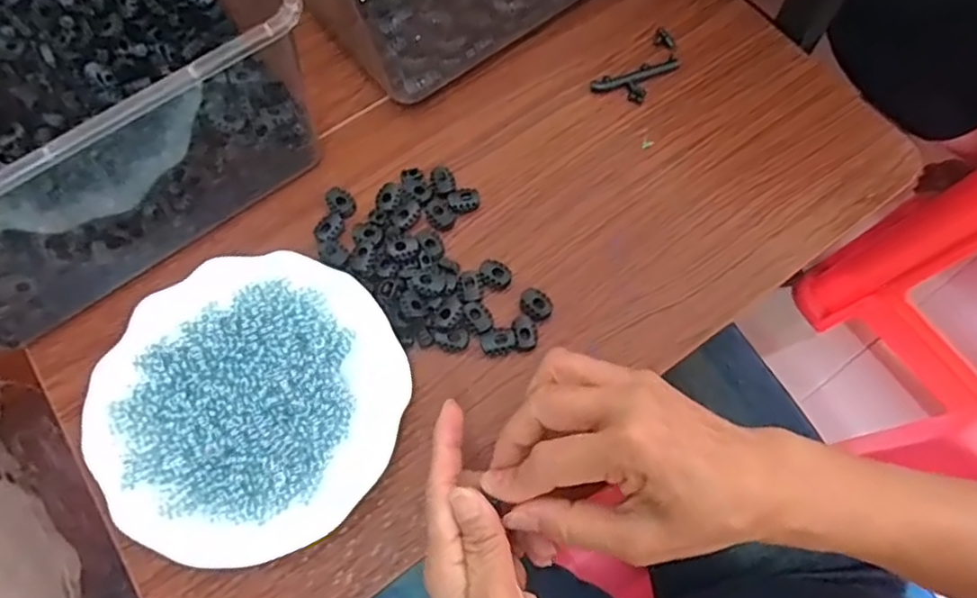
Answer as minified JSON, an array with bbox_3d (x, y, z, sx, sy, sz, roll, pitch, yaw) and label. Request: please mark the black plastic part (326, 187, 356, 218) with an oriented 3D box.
[{"bbox_3d":[-0.105,-0.069,0.454,0.017,0.004,0.027,-34,72,-11],"label":"black plastic part"}]

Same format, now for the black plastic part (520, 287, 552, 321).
[{"bbox_3d":[0.032,0.003,0.425,0.020,0.008,0.022,-24,71,-8],"label":"black plastic part"}]

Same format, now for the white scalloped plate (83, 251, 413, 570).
[{"bbox_3d":[-0.145,0.063,0.398,0.179,0.027,0.179,0,69,1],"label":"white scalloped plate"}]

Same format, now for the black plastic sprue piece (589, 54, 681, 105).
[{"bbox_3d":[0.115,-0.164,0.489,0.068,0.007,0.030,-19,70,-6],"label":"black plastic sprue piece"}]

